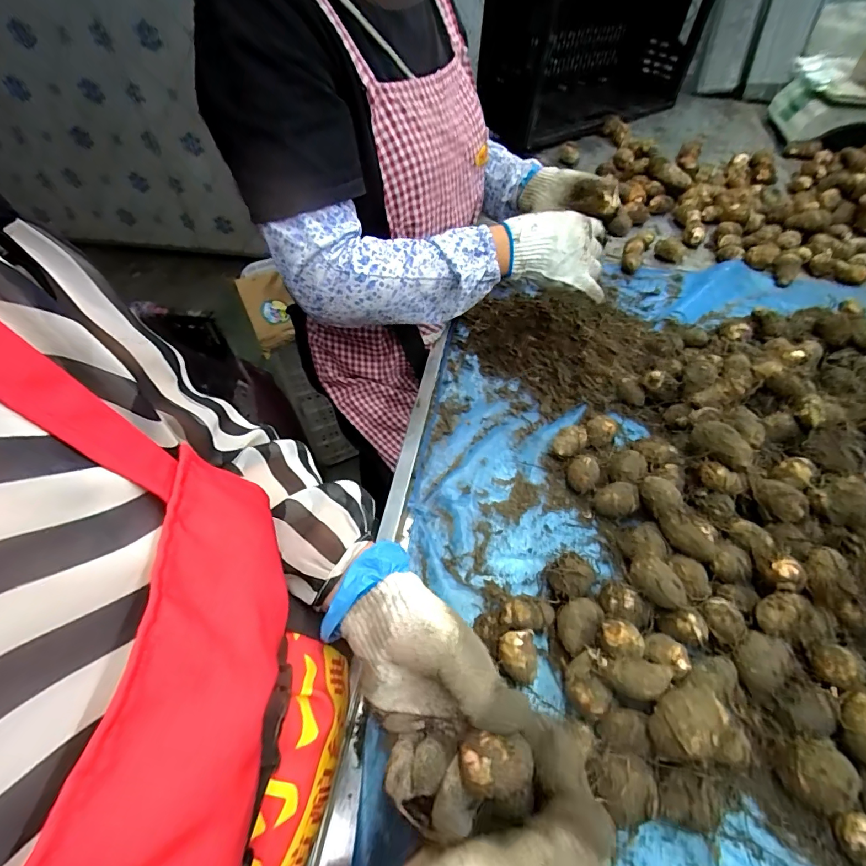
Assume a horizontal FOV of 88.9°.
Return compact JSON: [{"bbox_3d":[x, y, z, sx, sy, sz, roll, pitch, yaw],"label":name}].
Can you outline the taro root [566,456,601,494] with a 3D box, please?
[{"bbox_3d":[0.177,0.048,0.522,0.036,0.033,0.044,24,57,19],"label":"taro root"}]

